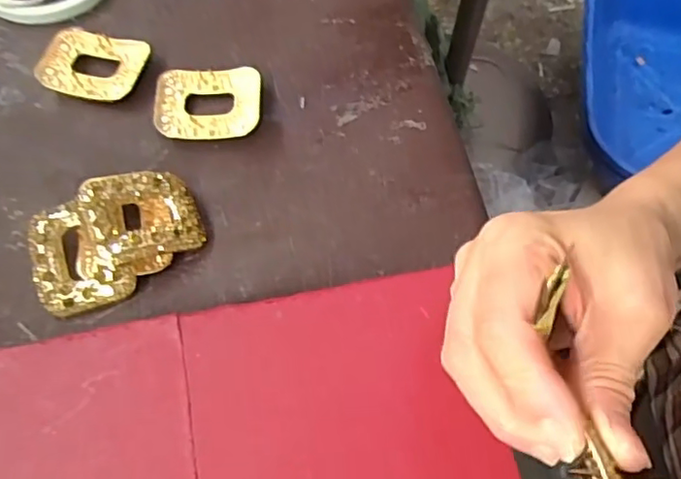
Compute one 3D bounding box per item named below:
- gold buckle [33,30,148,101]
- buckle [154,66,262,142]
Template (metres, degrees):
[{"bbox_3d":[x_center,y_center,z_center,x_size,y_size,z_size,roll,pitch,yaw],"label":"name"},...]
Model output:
[{"bbox_3d":[-0.149,-0.105,0.365,0.062,0.007,0.045,7,63,3],"label":"gold buckle"},{"bbox_3d":[-0.076,-0.078,0.348,0.060,0.010,0.044,-3,63,-2],"label":"buckle"}]

